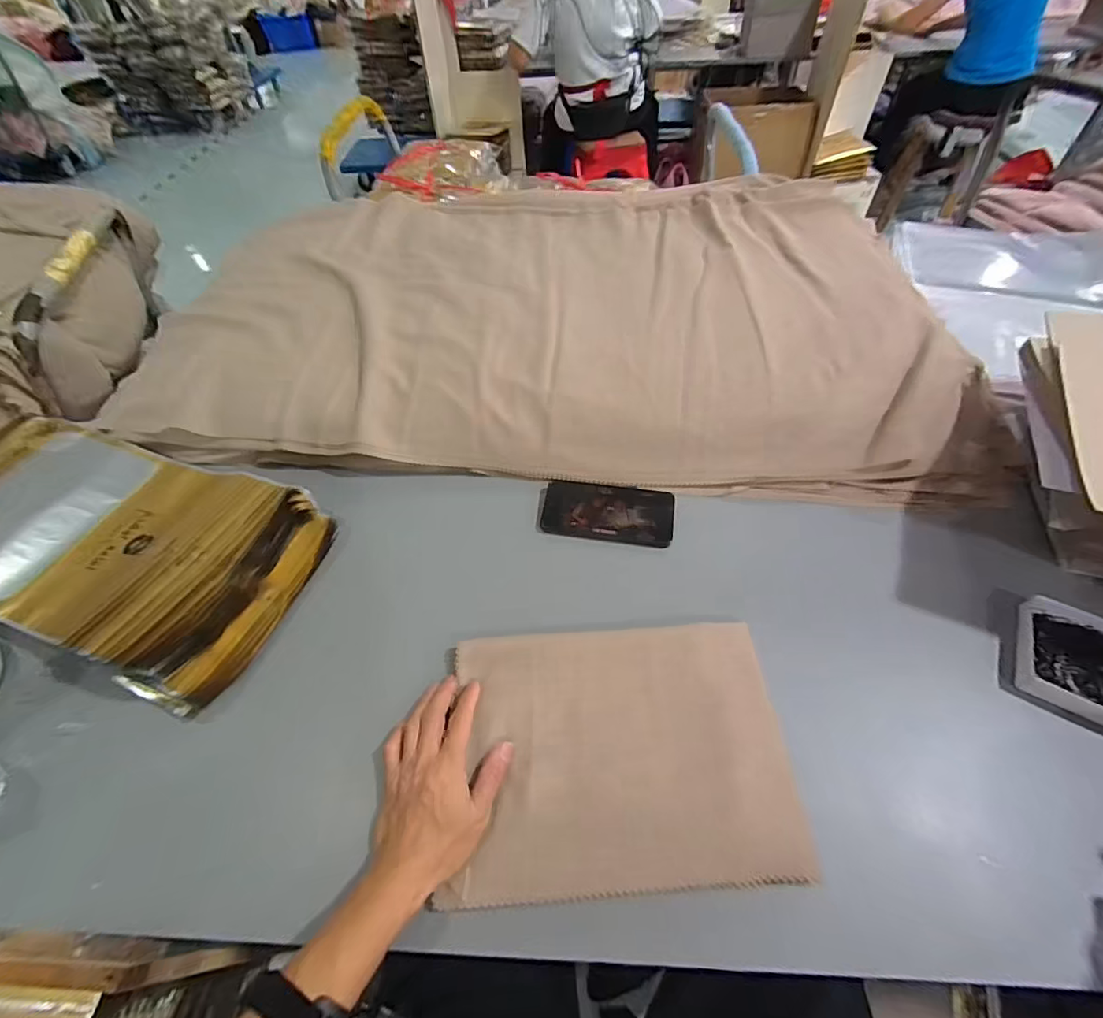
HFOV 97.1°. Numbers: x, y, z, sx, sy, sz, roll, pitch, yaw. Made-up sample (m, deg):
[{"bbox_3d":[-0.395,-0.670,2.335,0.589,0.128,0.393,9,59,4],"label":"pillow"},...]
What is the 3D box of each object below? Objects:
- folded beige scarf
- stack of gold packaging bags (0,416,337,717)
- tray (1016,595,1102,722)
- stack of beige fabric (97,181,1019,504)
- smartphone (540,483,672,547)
[{"bbox_3d":[0.061,0.215,0.448,0.289,0.022,0.217,-4,53,0],"label":"folded beige scarf"},{"bbox_3d":[-0.534,0.041,0.587,0.473,0.079,0.246,14,55,13],"label":"stack of gold packaging bags"},{"bbox_3d":[0.527,0.151,0.484,0.097,0.030,0.115,24,57,20],"label":"tray"},{"bbox_3d":[0.005,-0.336,0.819,1.148,0.104,0.666,3,53,5],"label":"stack of beige fabric"},{"bbox_3d":[0.073,0.004,0.626,0.163,0.014,0.081,5,53,7],"label":"smartphone"}]

